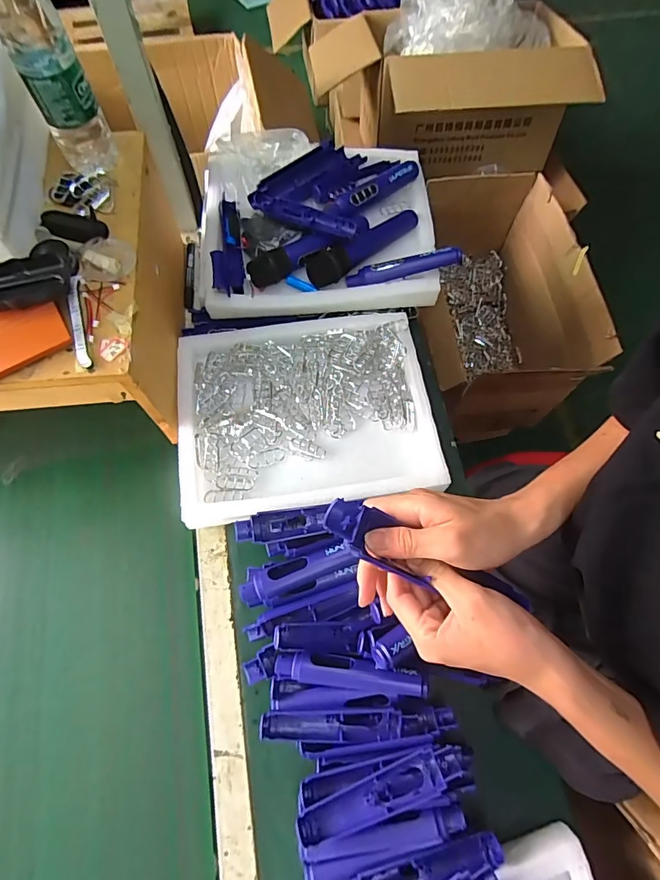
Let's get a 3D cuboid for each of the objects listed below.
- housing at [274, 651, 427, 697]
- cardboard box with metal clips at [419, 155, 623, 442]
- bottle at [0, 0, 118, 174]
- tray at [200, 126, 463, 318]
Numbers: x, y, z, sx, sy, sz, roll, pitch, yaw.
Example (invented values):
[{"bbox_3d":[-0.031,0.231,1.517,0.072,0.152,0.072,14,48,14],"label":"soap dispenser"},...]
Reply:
[{"bbox_3d":[0.022,0.267,0.519,0.168,0.021,0.032,7,68,2],"label":"housing"},{"bbox_3d":[0.369,-0.307,1.082,0.327,0.304,0.509,-3,68,-2],"label":"cardboard box with metal clips"},{"bbox_3d":[-0.306,-0.407,0.494,0.063,0.225,0.056,-26,70,-11],"label":"bottle"},{"bbox_3d":[-0.024,-0.352,0.734,0.377,0.081,0.325,-7,68,-3],"label":"tray"}]

